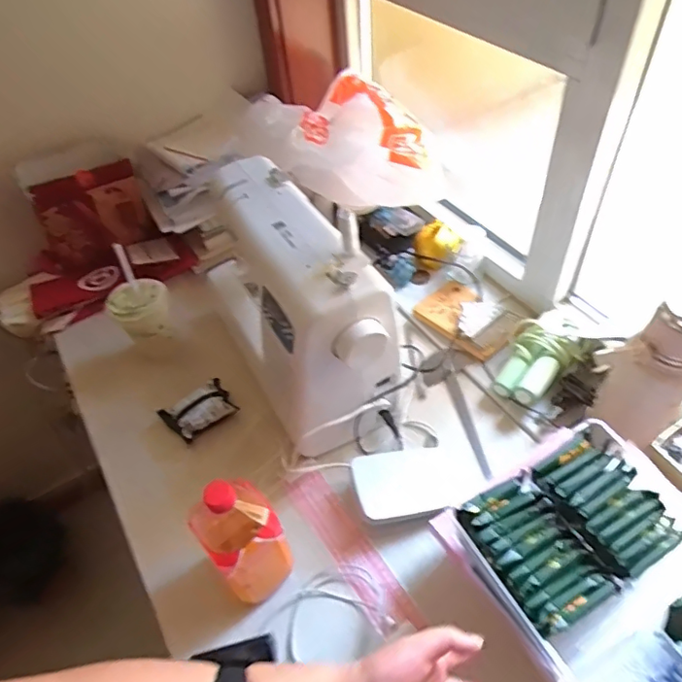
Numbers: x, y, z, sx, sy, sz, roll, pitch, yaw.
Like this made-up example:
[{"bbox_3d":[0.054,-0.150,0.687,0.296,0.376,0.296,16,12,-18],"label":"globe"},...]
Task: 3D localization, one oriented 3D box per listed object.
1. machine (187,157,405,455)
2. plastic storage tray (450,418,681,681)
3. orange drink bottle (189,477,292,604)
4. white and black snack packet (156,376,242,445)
[{"bbox_3d":[-0.074,-0.063,0.821,0.171,0.288,0.400,-24,51,-13],"label":"machine"},{"bbox_3d":[0.284,0.252,0.516,0.220,0.075,0.324,-29,52,-17],"label":"plastic storage tray"},{"bbox_3d":[-0.116,0.221,0.636,0.085,0.221,0.095,-24,51,-14],"label":"orange drink bottle"},{"bbox_3d":[-0.226,0.108,0.872,0.107,0.034,0.076,-33,54,-20],"label":"white and black snack packet"}]

